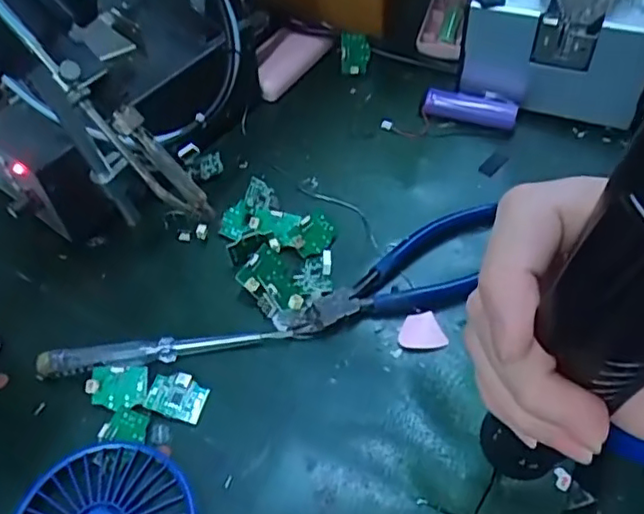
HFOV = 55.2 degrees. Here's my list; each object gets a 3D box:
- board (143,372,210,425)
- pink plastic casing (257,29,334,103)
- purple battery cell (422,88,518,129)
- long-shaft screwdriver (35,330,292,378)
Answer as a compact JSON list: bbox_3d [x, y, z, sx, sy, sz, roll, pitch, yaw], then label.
[{"bbox_3d":[-0.078,0.074,0.332,0.030,0.004,0.023,14,56,12],"label":"board"},{"bbox_3d":[-0.028,-0.156,0.489,0.033,0.027,0.075,32,61,22],"label":"pink plastic casing"},{"bbox_3d":[0.109,-0.109,0.454,0.066,0.022,0.017,15,56,12],"label":"purple battery cell"},{"bbox_3d":[-0.088,0.054,0.344,0.138,0.010,0.016,-5,54,-1],"label":"long-shaft screwdriver"}]

